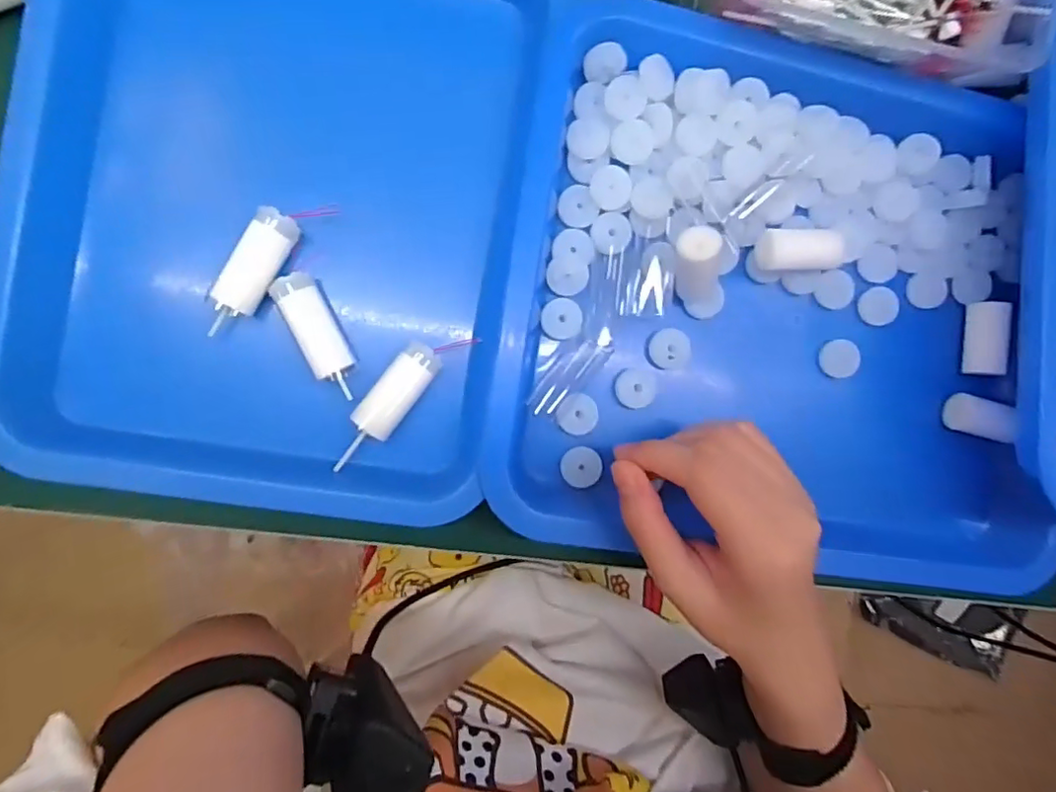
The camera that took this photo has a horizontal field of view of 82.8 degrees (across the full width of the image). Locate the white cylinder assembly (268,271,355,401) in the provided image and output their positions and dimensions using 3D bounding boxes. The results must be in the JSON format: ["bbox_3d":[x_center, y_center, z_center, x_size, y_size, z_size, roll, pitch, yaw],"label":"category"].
[{"bbox_3d":[-0.098,-0.028,0.282,0.020,0.016,0.060,-28,96,-8],"label":"white cylinder assembly"}]

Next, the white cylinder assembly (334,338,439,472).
[{"bbox_3d":[-0.068,0.006,0.285,0.020,0.017,0.070,37,86,-9],"label":"white cylinder assembly"}]

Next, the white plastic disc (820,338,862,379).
[{"bbox_3d":[0.175,-0.021,0.334,0.022,0.005,0.021,0,92,-9],"label":"white plastic disc"}]

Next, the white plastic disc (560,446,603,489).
[{"bbox_3d":[0.028,0.037,0.309,0.021,0.004,0.020,0,92,-9],"label":"white plastic disc"}]

